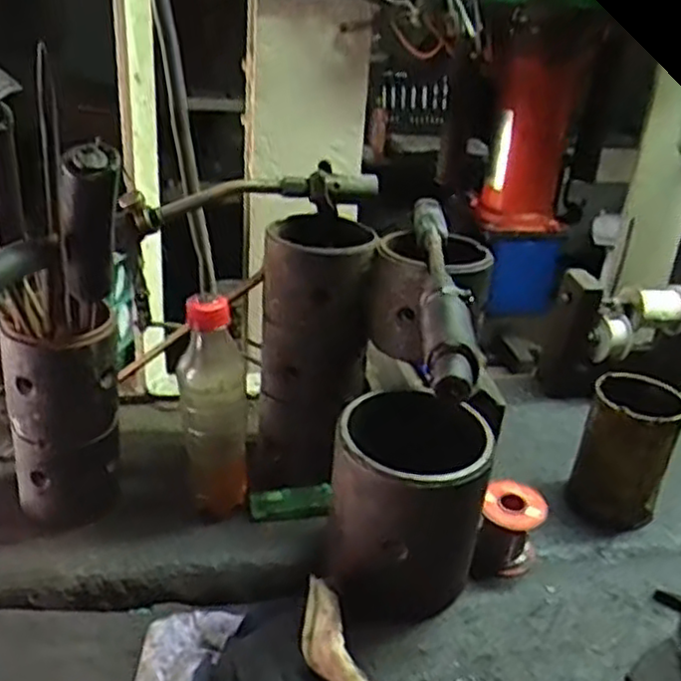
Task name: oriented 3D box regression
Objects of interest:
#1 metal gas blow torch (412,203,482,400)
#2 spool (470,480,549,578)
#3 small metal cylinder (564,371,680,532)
[{"bbox_3d":[0.067,-0.042,0.480,0.029,0.030,0.265,5,26,1],"label":"metal gas blow torch"},{"bbox_3d":[0.132,0.148,0.566,0.047,0.056,0.053,11,27,14],"label":"spool"},{"bbox_3d":[0.244,0.093,0.621,0.072,0.112,0.077,15,28,21],"label":"small metal cylinder"}]

